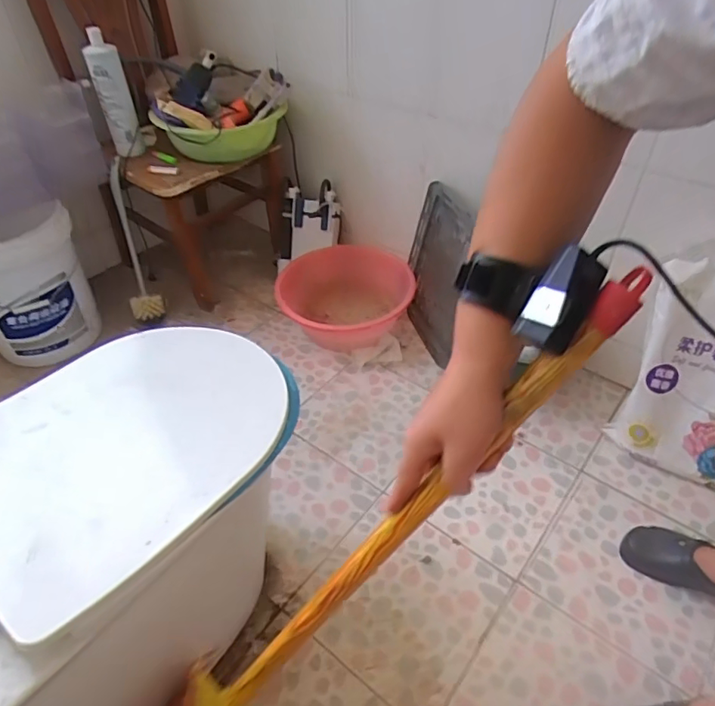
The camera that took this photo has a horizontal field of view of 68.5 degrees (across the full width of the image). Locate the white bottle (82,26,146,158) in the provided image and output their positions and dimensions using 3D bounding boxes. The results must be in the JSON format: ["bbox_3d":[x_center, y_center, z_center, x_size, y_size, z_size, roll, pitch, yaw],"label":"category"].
[{"bbox_3d":[-0.602,-0.636,1.301,0.075,0.280,0.050,-19,44,-20],"label":"white bottle"}]

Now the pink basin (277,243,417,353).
[{"bbox_3d":[-0.020,-0.156,1.504,0.372,0.133,0.372,-1,43,1],"label":"pink basin"}]

